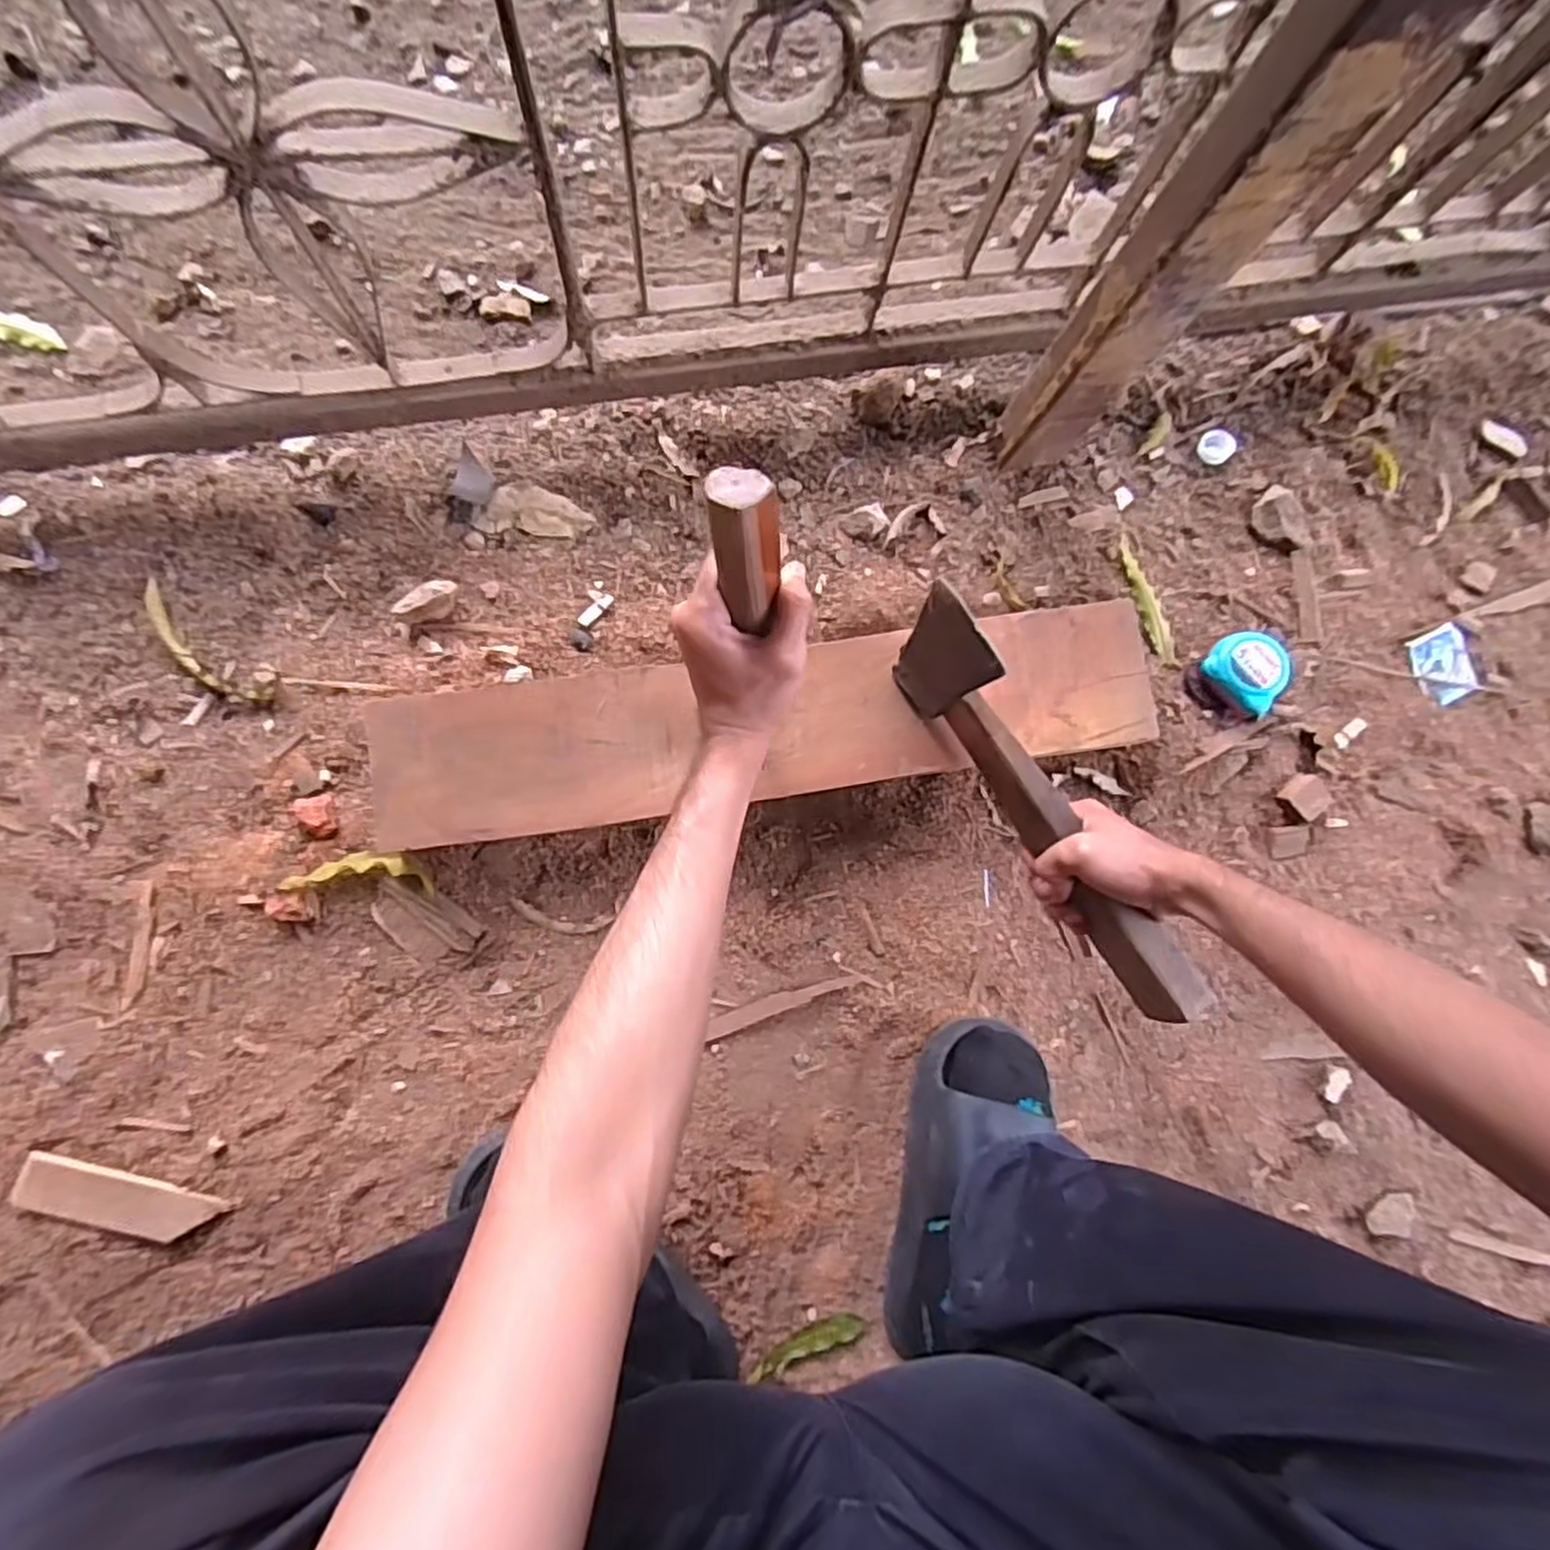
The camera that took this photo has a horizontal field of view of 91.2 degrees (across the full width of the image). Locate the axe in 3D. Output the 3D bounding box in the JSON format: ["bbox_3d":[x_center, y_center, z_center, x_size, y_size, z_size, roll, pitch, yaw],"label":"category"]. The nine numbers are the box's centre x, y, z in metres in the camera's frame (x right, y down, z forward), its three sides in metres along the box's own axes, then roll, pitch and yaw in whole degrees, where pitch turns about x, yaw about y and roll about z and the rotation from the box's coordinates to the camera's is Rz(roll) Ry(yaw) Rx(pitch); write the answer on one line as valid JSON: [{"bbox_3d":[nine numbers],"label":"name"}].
[{"bbox_3d":[0.190,0.026,0.537,0.036,0.097,0.330,-32,87,-9],"label":"axe"}]

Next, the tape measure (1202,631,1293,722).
[{"bbox_3d":[0.419,-0.092,0.673,0.066,0.033,0.058,45,81,2],"label":"tape measure"}]

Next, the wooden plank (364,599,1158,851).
[{"bbox_3d":[0.005,-0.041,0.587,0.597,0.020,0.114,-9,83,-7],"label":"wooden plank"}]

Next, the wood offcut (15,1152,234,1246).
[{"bbox_3d":[-0.472,0.308,0.546,0.135,0.010,0.040,19,81,-2],"label":"wood offcut"}]

